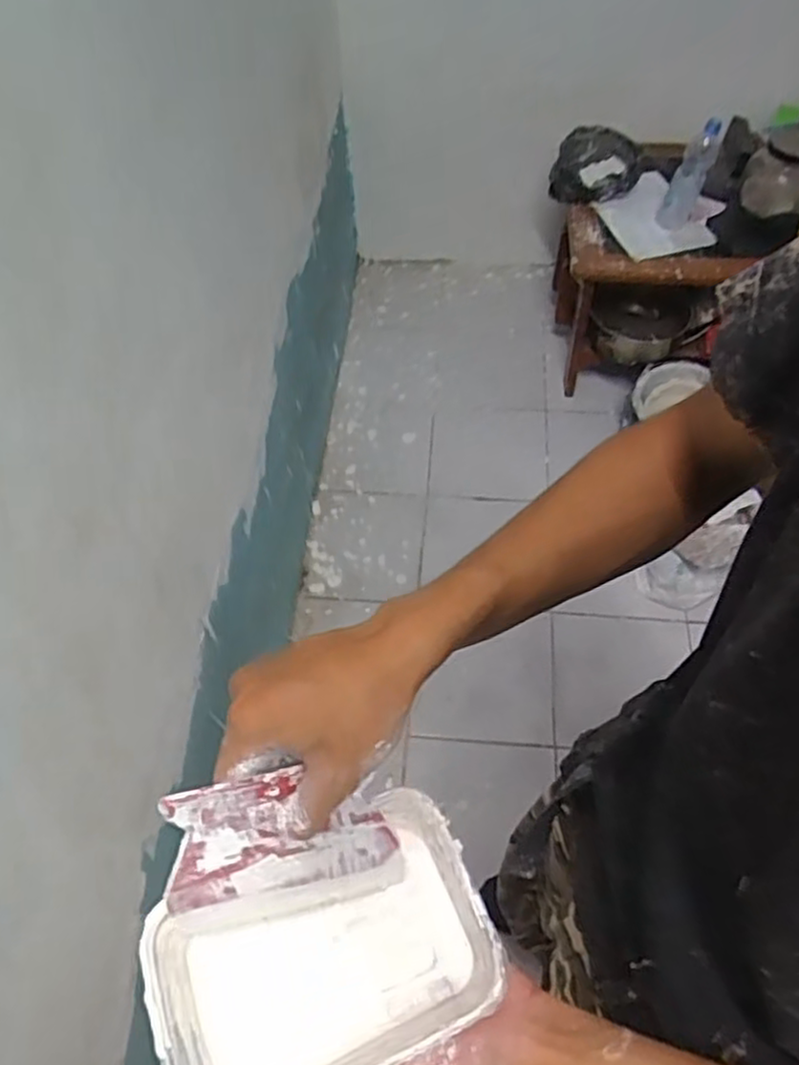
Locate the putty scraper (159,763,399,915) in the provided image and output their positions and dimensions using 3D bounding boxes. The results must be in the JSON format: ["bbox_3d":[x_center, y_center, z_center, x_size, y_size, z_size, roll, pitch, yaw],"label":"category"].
[{"bbox_3d":[-0.060,0.159,0.371,0.116,0.085,0.017,-8,29,-15],"label":"putty scraper"}]

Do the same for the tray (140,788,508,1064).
[{"bbox_3d":[-0.041,0.231,0.395,0.174,0.049,0.114,-22,59,-12],"label":"tray"}]

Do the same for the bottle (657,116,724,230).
[{"bbox_3d":[0.672,-0.823,1.668,0.067,0.231,0.065,34,37,21],"label":"bottle"}]

